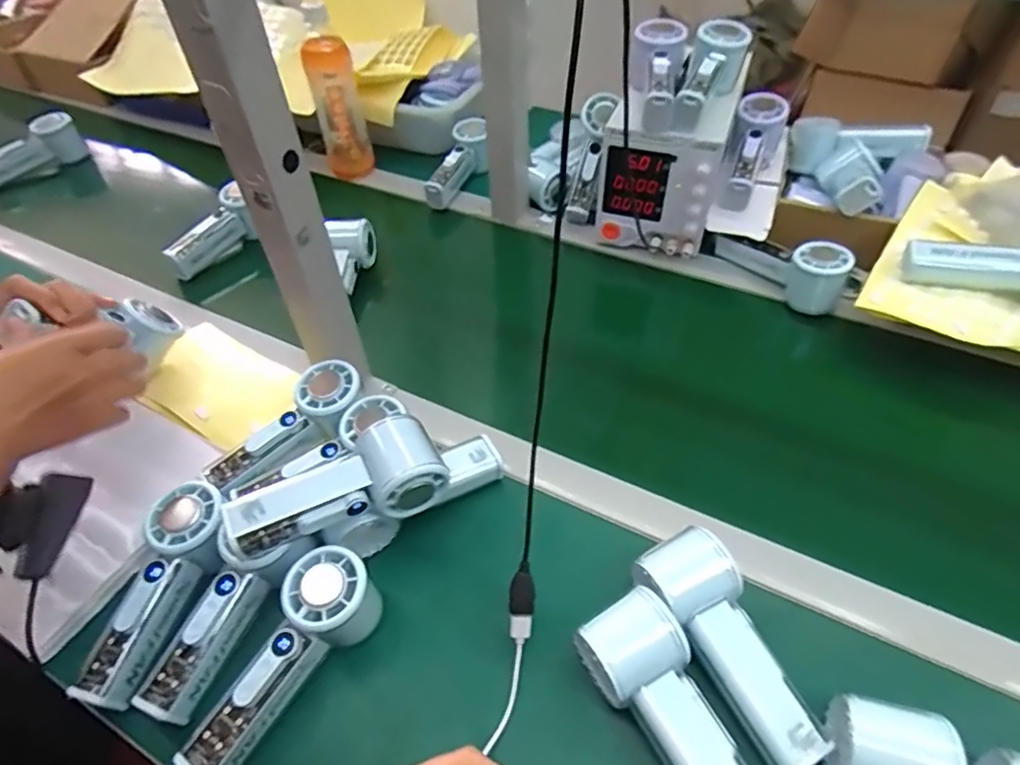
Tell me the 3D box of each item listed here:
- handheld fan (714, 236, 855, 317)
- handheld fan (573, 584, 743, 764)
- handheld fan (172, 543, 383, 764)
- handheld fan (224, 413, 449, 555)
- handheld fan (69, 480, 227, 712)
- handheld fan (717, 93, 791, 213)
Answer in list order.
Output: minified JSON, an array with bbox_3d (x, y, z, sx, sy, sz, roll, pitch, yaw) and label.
[{"bbox_3d":[0.302,-0.129,0.668,0.047,0.070,0.151,-29,40,-21],"label":"handheld fan"},{"bbox_3d":[0.101,0.210,0.372,0.061,0.049,0.150,-25,64,-18],"label":"handheld fan"},{"bbox_3d":[-0.149,0.186,0.402,0.056,0.051,0.153,27,68,25],"label":"handheld fan"},{"bbox_3d":[-0.121,0.076,0.430,0.145,0.049,0.055,-21,50,-15],"label":"handheld fan"},{"bbox_3d":[-0.247,0.148,0.428,0.060,0.041,0.149,9,64,12],"label":"handheld fan"},{"bbox_3d":[0.279,-0.267,0.697,0.053,0.063,0.159,19,74,19],"label":"handheld fan"}]

